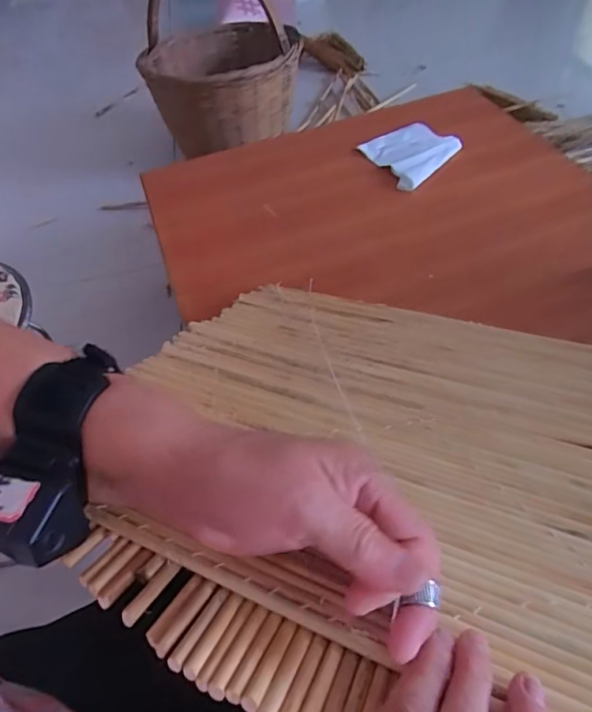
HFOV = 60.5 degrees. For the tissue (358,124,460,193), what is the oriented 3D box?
[{"bbox_3d":[0.213,-0.362,0.903,0.144,0.019,0.160,-24,52,-13],"label":"tissue"}]

